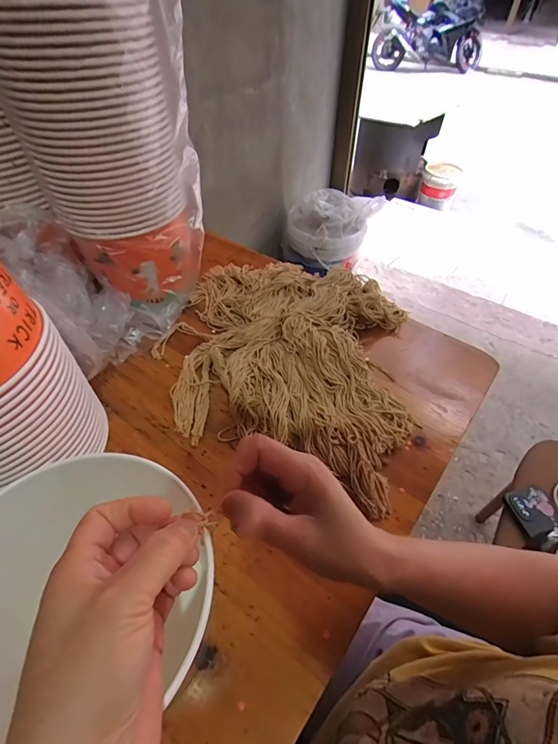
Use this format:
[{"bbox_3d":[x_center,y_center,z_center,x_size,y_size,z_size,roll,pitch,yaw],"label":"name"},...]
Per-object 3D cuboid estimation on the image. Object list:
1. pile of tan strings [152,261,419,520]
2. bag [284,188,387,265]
[{"bbox_3d":[0.002,-0.038,0.481,0.324,0.055,0.343,12,50,10],"label":"pile of tan strings"},{"bbox_3d":[0.187,-0.538,1.379,0.331,0.190,0.211,12,50,10],"label":"bag"}]

